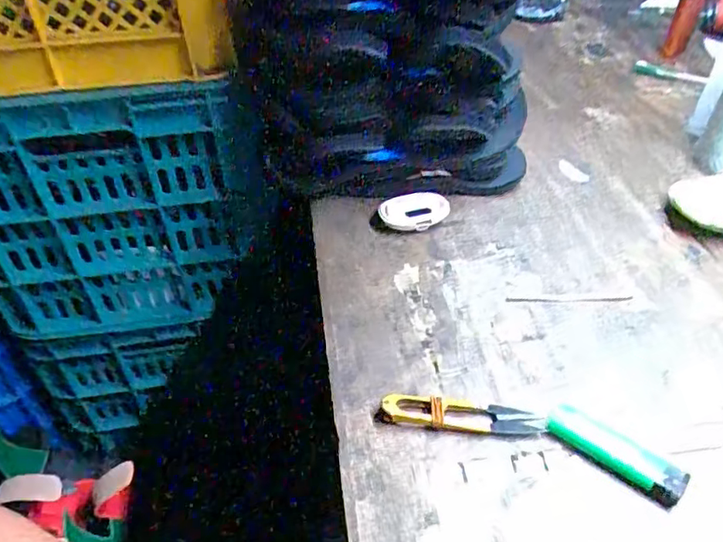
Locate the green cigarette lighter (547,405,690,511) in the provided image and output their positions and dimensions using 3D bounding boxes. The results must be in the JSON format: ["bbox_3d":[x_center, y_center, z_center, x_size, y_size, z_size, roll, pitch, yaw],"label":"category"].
[{"bbox_3d":[0.154,0.108,0.343,0.080,0.010,0.026,31,53,30],"label":"green cigarette lighter"}]

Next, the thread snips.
[{"bbox_3d":[0.065,0.091,0.364,0.103,0.010,0.023,1,43,3],"label":"thread snips"}]

